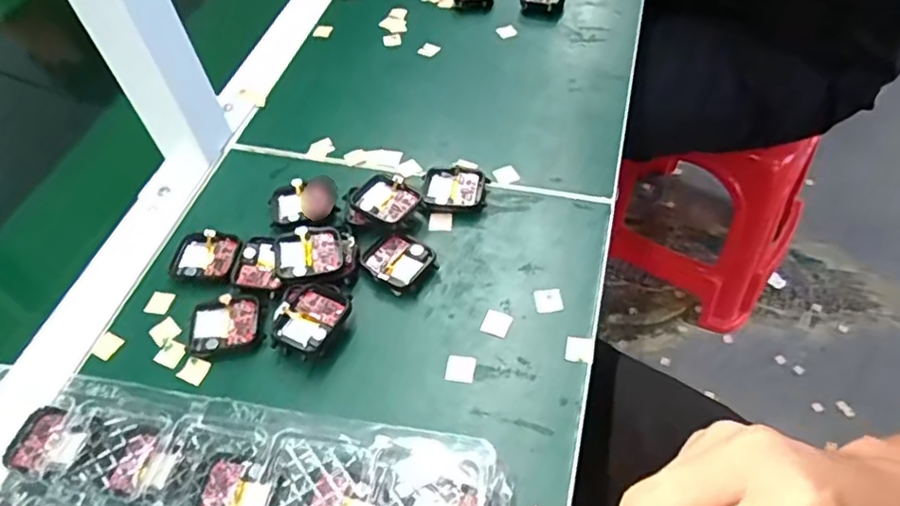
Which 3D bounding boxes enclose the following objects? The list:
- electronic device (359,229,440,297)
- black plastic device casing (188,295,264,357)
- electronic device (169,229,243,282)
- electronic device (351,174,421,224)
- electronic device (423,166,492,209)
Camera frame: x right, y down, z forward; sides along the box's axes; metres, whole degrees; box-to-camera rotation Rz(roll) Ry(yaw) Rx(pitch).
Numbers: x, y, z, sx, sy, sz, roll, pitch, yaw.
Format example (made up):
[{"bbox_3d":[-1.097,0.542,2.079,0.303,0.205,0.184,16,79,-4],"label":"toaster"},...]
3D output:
[{"bbox_3d":[-0.033,0.004,0.398,0.041,0.012,0.038,34,62,27],"label":"electronic device"},{"bbox_3d":[-0.140,0.045,0.385,0.044,0.011,0.036,-7,52,-1],"label":"black plastic device casing"},{"bbox_3d":[-0.162,0.003,0.413,0.045,0.008,0.037,6,53,9],"label":"electronic device"},{"bbox_3d":[-0.043,-0.035,0.424,0.042,0.014,0.037,27,59,23],"label":"electronic device"},{"bbox_3d":[0.003,-0.045,0.438,0.045,0.012,0.037,2,52,6],"label":"electronic device"}]

